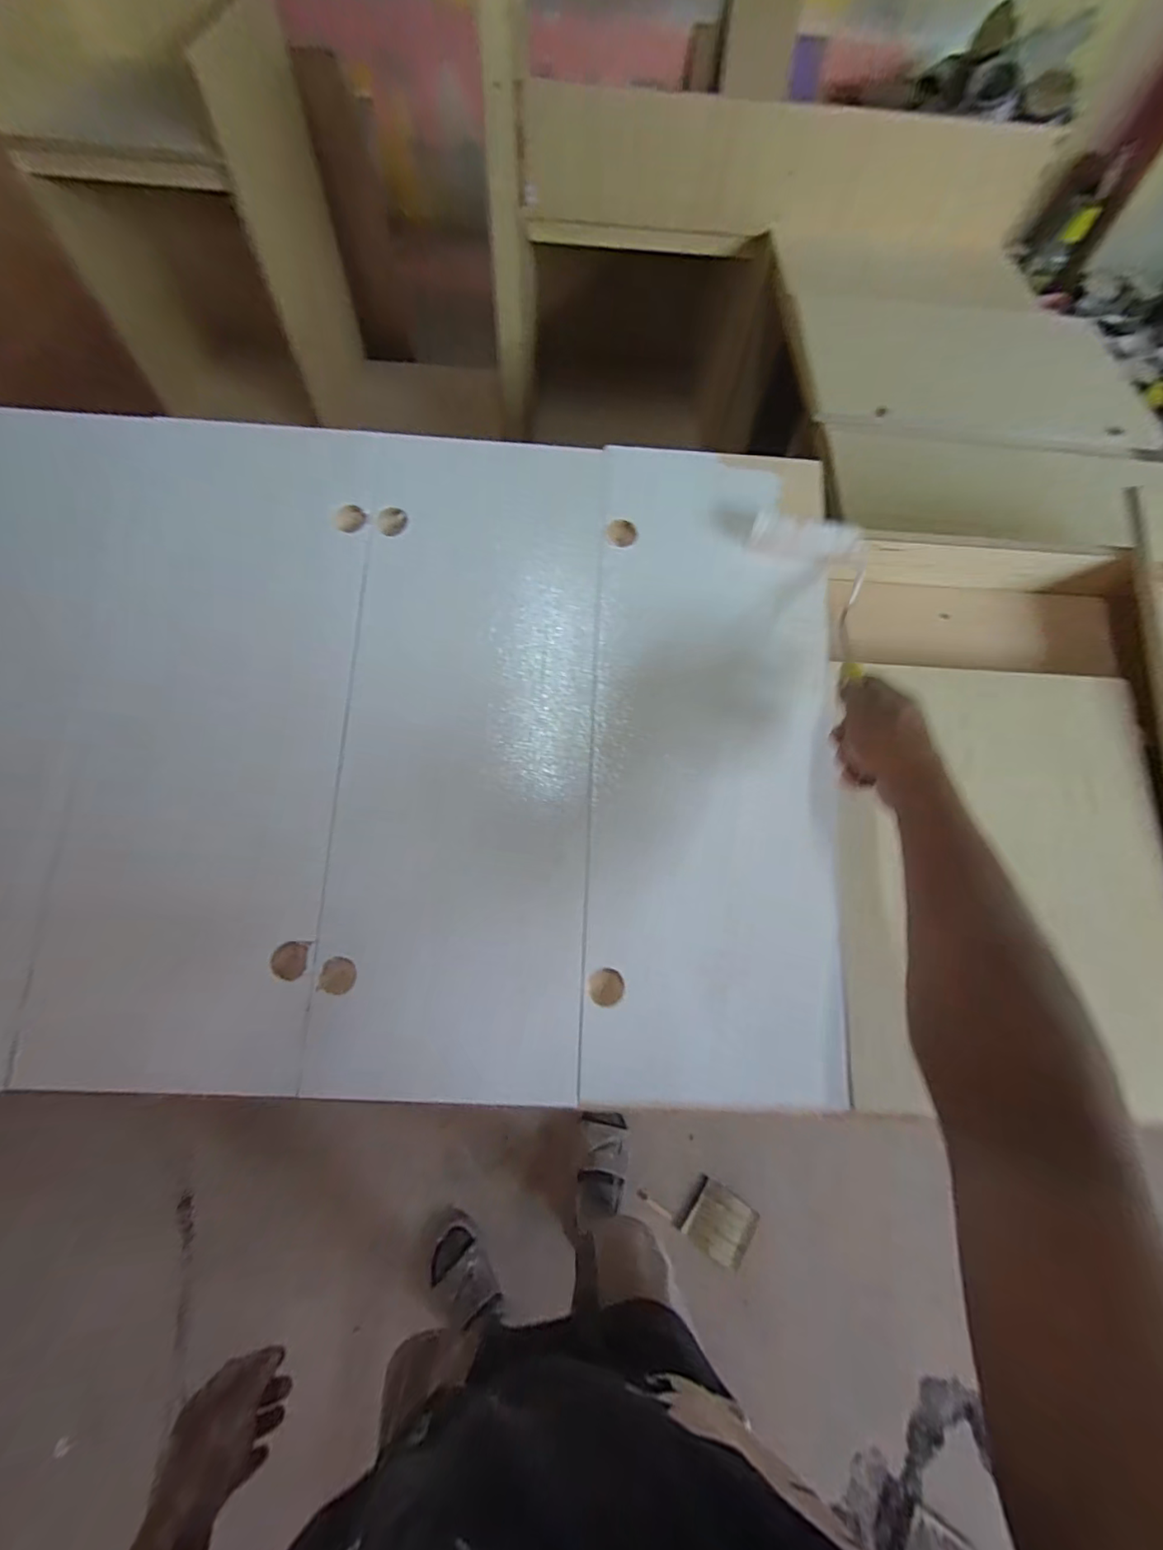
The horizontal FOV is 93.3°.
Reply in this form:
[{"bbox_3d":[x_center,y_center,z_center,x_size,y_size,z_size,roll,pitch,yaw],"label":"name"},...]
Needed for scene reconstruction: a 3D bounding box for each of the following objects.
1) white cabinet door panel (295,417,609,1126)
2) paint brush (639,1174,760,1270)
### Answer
[{"bbox_3d":[-0.109,-0.032,0.546,0.240,0.023,0.652,4,81,-5],"label":"white cabinet door panel"},{"bbox_3d":[0.251,0.918,1.163,0.232,0.025,0.119,30,68,13],"label":"paint brush"}]

